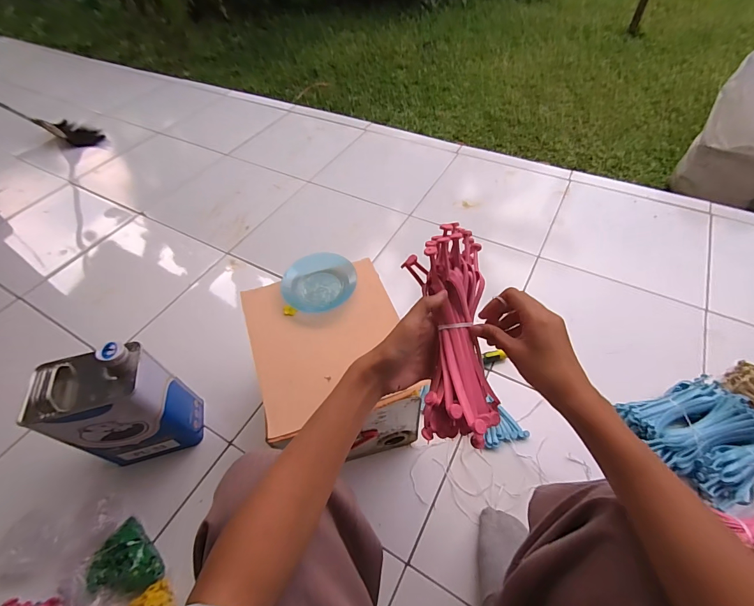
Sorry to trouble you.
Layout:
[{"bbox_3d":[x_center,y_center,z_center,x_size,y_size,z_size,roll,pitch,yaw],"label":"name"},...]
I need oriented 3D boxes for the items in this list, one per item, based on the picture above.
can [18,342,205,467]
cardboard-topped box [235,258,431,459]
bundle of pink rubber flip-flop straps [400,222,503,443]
[{"bbox_3d":[-0.448,0.186,0.646,0.159,0.252,0.121,-9,53,-3],"label":"can"},{"bbox_3d":[-0.076,0.108,0.663,0.243,0.230,0.282,-17,54,-9],"label":"cardboard-topped box"},{"bbox_3d":[0.077,0.027,0.363,0.076,0.054,0.207,-2,79,2],"label":"bundle of pink rubber flip-flop straps"}]

